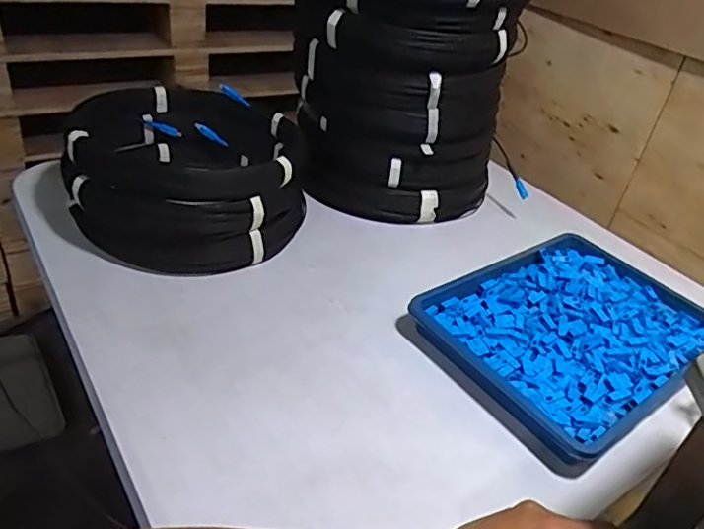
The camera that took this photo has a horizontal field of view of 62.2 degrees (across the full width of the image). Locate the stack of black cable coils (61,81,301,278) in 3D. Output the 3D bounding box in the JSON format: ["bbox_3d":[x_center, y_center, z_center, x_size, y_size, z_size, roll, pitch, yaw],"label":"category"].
[{"bbox_3d":[-0.204,-0.117,0.749,0.274,0.129,0.262,-2,36,-16],"label":"stack of black cable coils"}]

